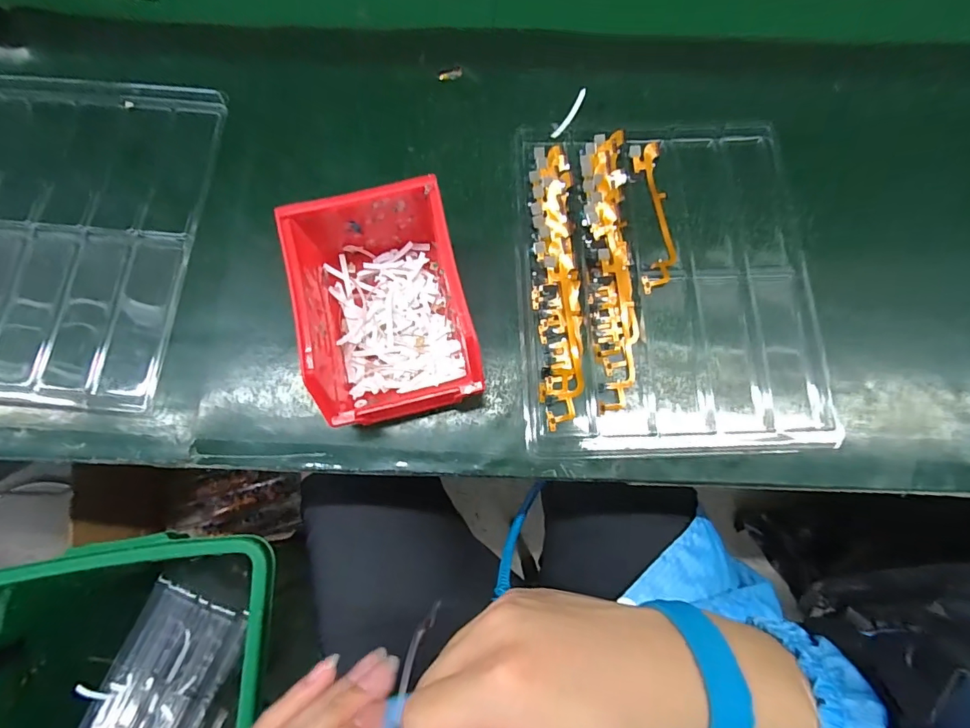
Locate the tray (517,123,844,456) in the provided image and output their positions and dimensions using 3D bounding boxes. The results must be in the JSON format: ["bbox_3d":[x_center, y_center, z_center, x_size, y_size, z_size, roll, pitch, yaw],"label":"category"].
[{"bbox_3d":[0.140,-0.067,0.366,0.220,0.019,0.265,0,72,-1],"label":"tray"}]

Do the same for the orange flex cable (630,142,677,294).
[{"bbox_3d":[0.136,-0.119,0.376,0.028,0.009,0.131,0,72,-1],"label":"orange flex cable"}]

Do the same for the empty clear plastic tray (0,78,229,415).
[{"bbox_3d":[-0.343,-0.107,0.374,0.222,0.021,0.279,4,72,0],"label":"empty clear plastic tray"}]

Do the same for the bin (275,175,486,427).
[{"bbox_3d":[-0.068,-0.040,0.321,0.102,0.076,0.146,-13,73,-5],"label":"bin"}]

